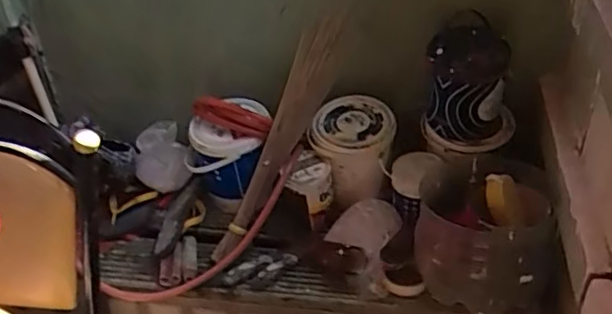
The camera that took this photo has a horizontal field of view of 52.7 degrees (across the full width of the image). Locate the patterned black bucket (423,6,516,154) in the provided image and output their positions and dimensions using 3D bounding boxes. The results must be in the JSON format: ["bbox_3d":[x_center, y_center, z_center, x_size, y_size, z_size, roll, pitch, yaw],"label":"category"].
[{"bbox_3d":[0.322,-0.139,1.202,0.174,0.219,0.125,2,36,10],"label":"patterned black bucket"}]

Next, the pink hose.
[{"bbox_3d":[-0.184,0.167,1.280,0.495,0.043,0.115,-35,81,-9],"label":"pink hose"}]

